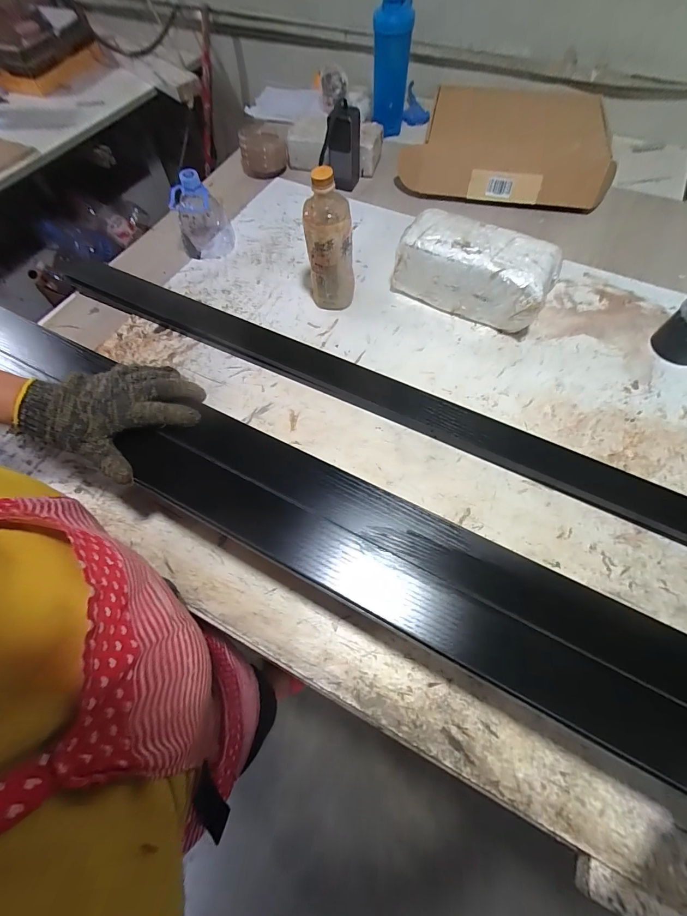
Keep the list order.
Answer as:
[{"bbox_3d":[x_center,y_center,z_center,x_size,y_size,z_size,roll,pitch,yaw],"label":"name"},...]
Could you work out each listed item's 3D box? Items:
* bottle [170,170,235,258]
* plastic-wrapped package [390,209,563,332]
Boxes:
[{"bbox_3d":[-0.269,-0.459,0.670,0.093,0.137,0.081,-14,65,-6],"label":"bottle"},{"bbox_3d":[0.212,-0.307,0.591,0.247,0.110,0.108,29,68,14],"label":"plastic-wrapped package"}]

